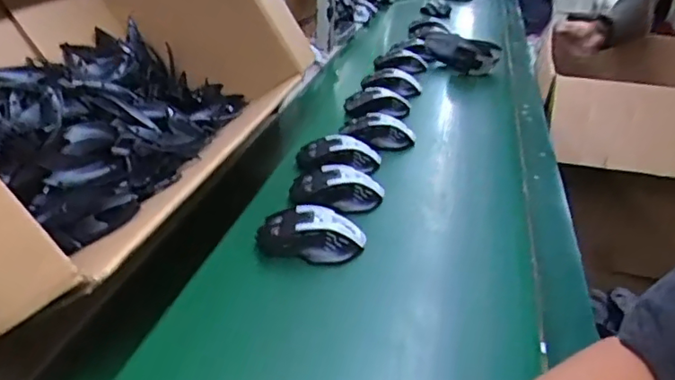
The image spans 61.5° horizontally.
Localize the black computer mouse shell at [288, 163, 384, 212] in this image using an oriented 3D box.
[{"bbox_3d":[0.001,-0.004,0.704,0.116,0.035,0.069,1,29,-4],"label":"black computer mouse shell"}]

